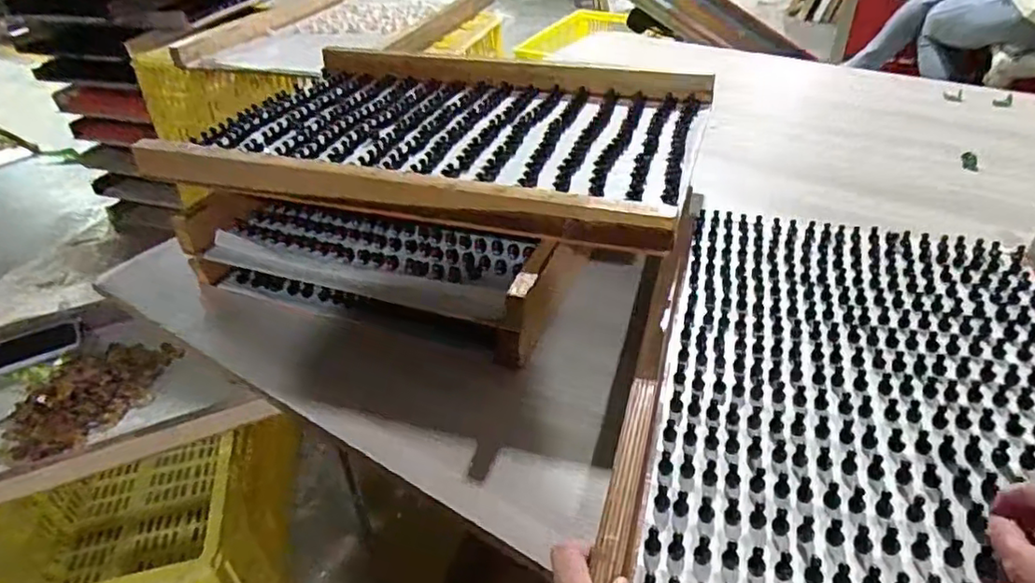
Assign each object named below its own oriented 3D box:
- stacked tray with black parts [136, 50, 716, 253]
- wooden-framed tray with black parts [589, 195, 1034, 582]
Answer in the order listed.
[{"bbox_3d":[-0.080,-0.203,0.755,0.573,0.037,0.390,10,40,17],"label":"stacked tray with black parts"},{"bbox_3d":[0.301,0.092,0.481,0.399,0.048,0.569,10,40,16],"label":"wooden-framed tray with black parts"}]

